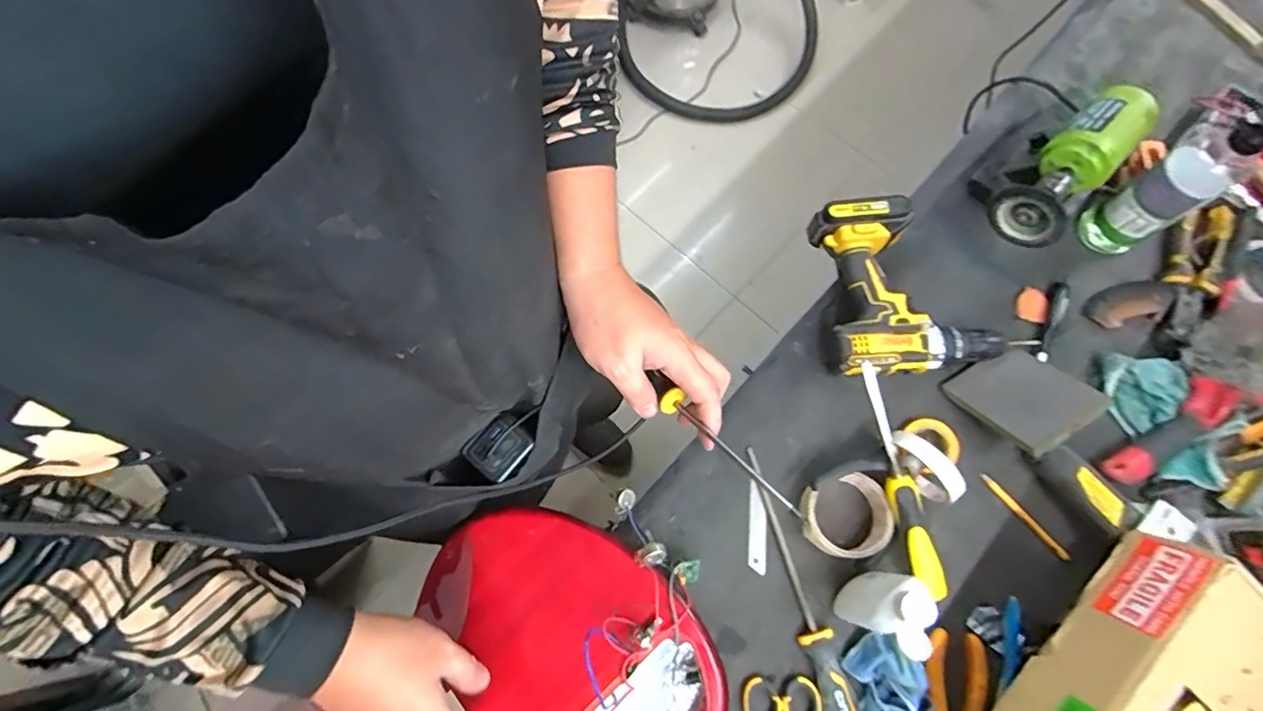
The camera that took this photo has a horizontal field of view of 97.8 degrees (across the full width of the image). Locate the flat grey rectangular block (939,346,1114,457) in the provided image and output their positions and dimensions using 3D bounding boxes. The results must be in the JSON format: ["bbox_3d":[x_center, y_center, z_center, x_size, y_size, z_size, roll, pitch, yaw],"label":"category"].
[{"bbox_3d":[0.427,0.043,0.599,0.101,0.015,0.115,-29,41,-1],"label":"flat grey rectangular block"}]

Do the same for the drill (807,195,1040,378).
[{"bbox_3d":[0.321,-0.083,0.658,0.204,0.073,0.211,-11,71,-3],"label":"drill"}]

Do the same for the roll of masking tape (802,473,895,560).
[{"bbox_3d":[0.228,0.174,0.589,0.089,0.034,0.079,-16,71,-5],"label":"roll of masking tape"}]

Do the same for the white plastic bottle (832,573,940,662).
[{"bbox_3d":[0.231,0.232,0.506,0.034,0.135,0.057,32,74,11],"label":"white plastic bottle"}]

